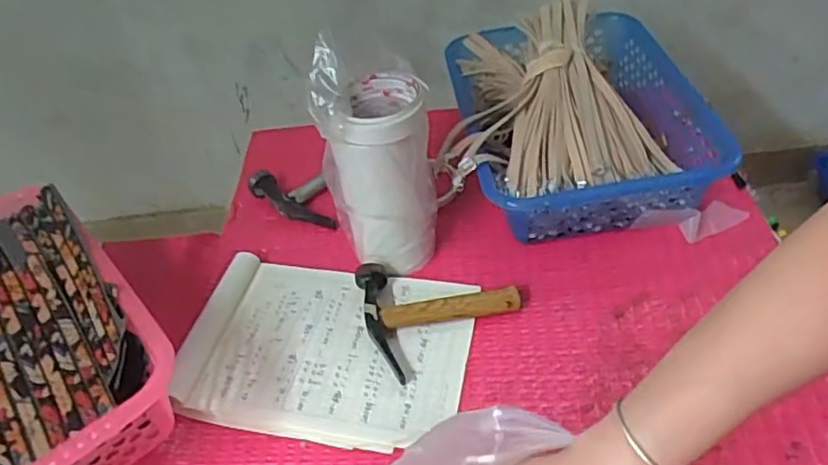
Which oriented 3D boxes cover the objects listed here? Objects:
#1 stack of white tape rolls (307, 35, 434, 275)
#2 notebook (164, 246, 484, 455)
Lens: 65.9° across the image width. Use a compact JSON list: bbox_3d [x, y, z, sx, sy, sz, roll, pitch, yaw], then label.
[{"bbox_3d":[-0.034,-0.062,0.654,0.106,0.224,0.090,-11,44,-4],"label":"stack of white tape rolls"},{"bbox_3d":[-0.084,0.107,0.630,0.266,0.026,0.194,5,45,13],"label":"notebook"}]

